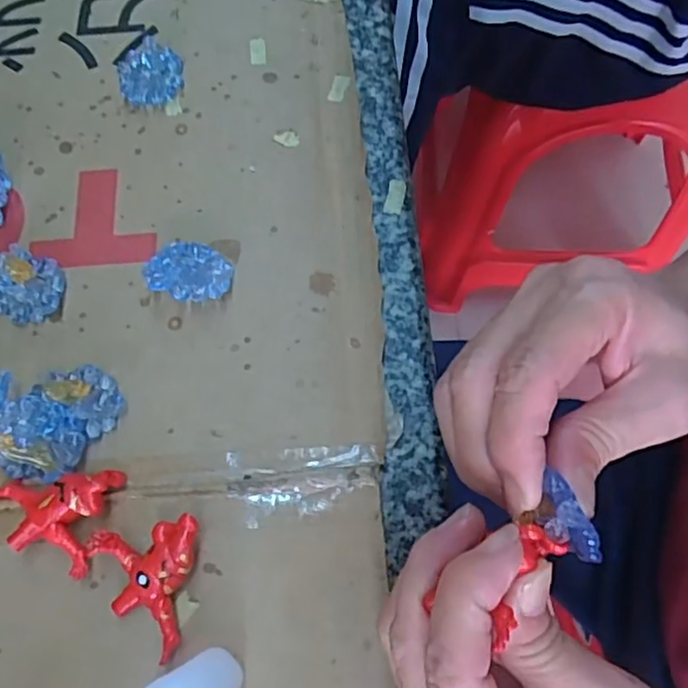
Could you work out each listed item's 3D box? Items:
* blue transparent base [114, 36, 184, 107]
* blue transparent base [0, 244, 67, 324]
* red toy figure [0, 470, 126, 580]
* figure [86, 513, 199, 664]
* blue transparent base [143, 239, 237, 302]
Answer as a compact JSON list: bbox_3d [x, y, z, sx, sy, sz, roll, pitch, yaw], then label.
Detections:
[{"bbox_3d":[-0.096,-0.134,0.317,0.031,0.007,0.041,-13,71,-4],"label":"blue transparent base"},{"bbox_3d":[-0.139,-0.026,0.279,0.035,0.007,0.030,15,71,6],"label":"blue transparent base"},{"bbox_3d":[-0.111,0.062,0.241,0.044,0.016,0.037,12,71,5],"label":"red toy figure"},{"bbox_3d":[-0.068,0.088,0.230,0.038,0.016,0.046,-10,71,-3],"label":"figure"},{"bbox_3d":[-0.065,-0.031,0.276,0.034,0.012,0.029,15,71,6],"label":"blue transparent base"}]

